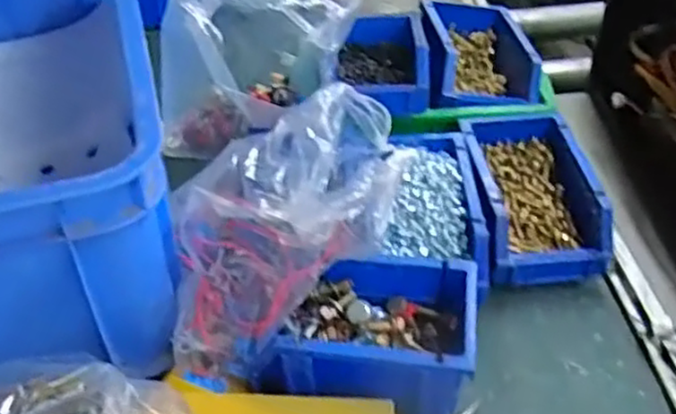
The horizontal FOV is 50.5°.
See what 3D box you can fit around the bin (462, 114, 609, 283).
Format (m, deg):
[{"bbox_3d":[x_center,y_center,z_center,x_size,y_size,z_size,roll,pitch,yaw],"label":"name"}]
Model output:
[{"bbox_3d":[0.171,-0.005,0.646,0.102,0.074,0.166,-5,42,-3],"label":"bin"}]

